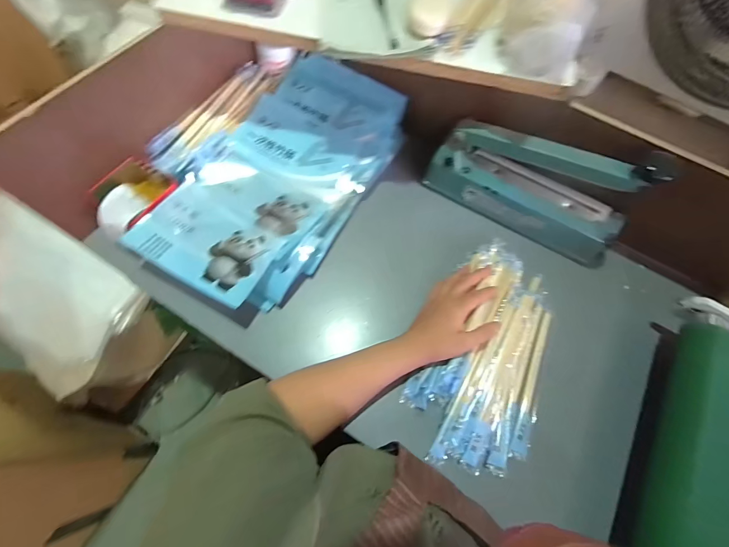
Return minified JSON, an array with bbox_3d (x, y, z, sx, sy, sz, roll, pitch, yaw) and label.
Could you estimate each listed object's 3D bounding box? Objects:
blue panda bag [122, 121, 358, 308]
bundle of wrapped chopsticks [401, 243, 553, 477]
[{"bbox_3d":[-0.178,-0.117,0.513,0.209,0.026,0.299,32,68,11],"label":"blue panda bag"},{"bbox_3d":[0.184,0.106,0.470,0.177,0.043,0.317,24,69,8],"label":"bundle of wrapped chopsticks"}]

